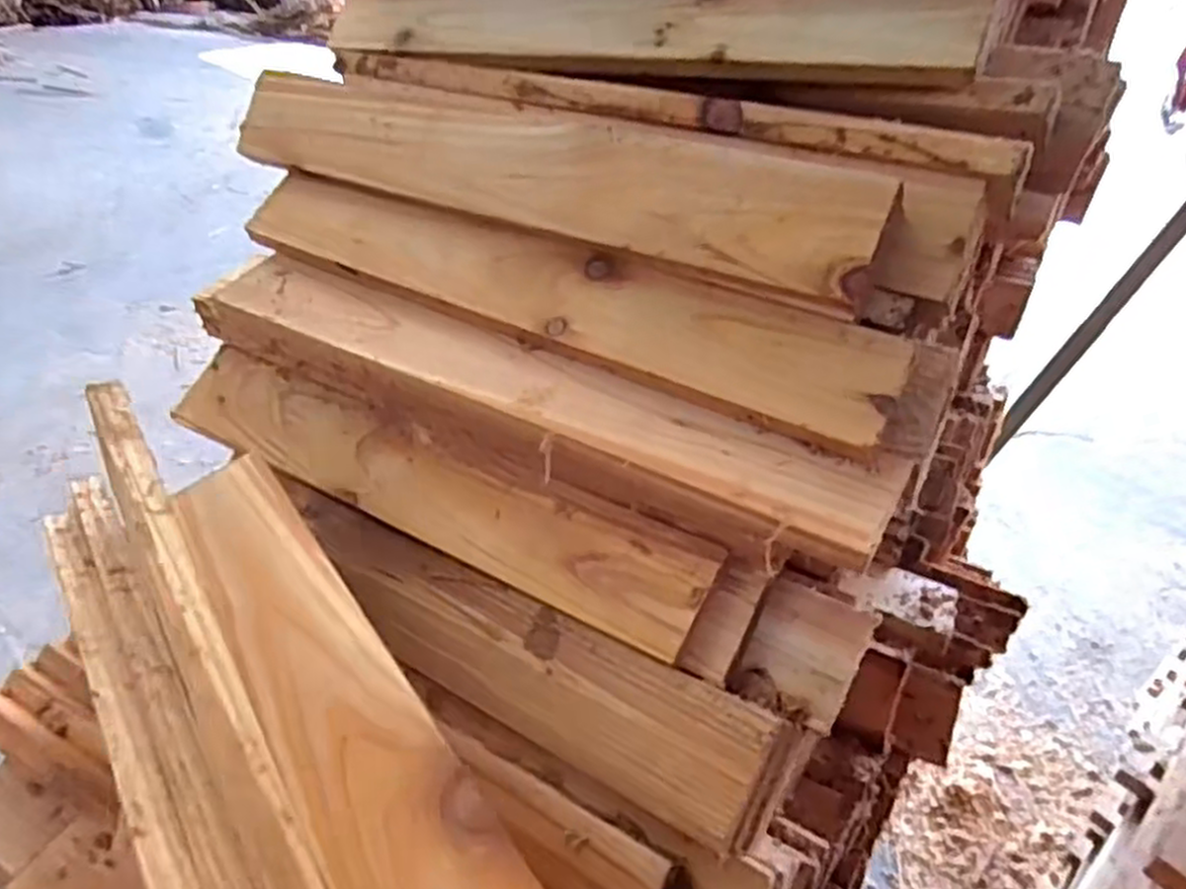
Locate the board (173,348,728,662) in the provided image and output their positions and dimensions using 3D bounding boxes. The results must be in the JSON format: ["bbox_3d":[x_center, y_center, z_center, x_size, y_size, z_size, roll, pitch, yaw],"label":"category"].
[{"bbox_3d":[-0.123,0.022,0.536,0.433,0.015,0.076,22,78,26],"label":"board"}]

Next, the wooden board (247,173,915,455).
[{"bbox_3d":[-0.042,-0.099,0.519,0.469,0.016,0.076,20,77,23],"label":"wooden board"}]

